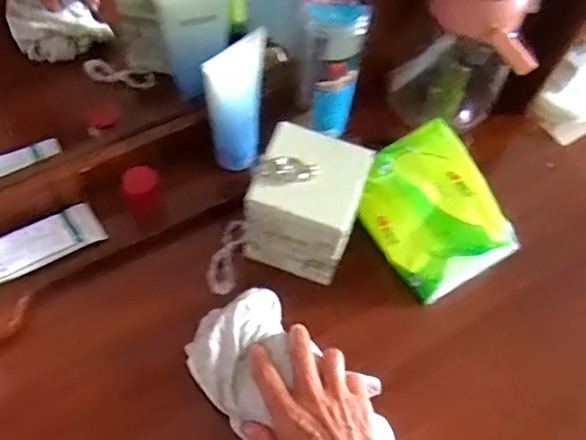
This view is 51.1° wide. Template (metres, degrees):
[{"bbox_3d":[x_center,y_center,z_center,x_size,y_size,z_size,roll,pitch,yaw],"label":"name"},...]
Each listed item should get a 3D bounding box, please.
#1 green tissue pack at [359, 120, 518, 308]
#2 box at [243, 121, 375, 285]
[{"bbox_3d":[0.125,-0.005,0.557,0.100,0.074,0.135,-25,65,-16],"label":"green tissue pack"},{"bbox_3d":[0.010,-0.012,0.531,0.091,0.109,0.085,16,61,5],"label":"box"}]

